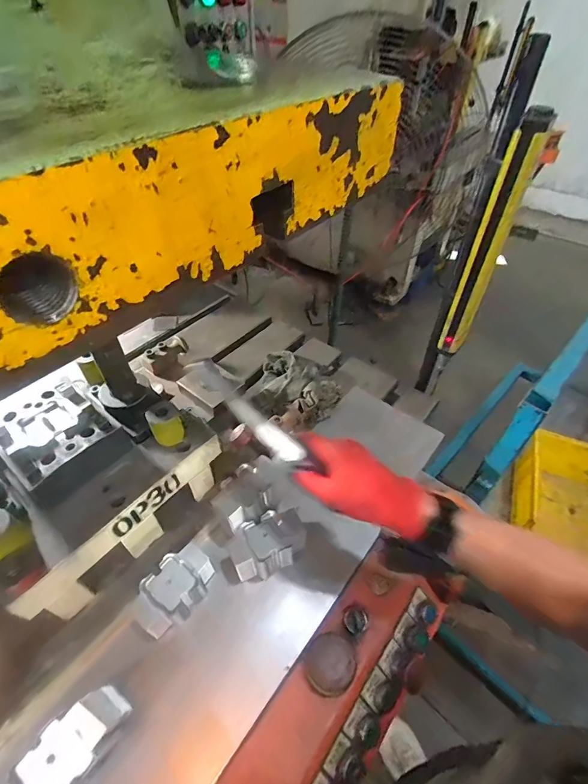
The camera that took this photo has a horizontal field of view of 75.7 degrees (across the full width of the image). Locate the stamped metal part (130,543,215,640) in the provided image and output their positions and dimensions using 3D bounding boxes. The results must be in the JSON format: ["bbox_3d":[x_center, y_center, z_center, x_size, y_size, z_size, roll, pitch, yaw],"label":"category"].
[{"bbox_3d":[-0.157,0.261,0.502,0.062,0.053,0.107,34,55,28],"label":"stamped metal part"}]

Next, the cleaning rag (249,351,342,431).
[{"bbox_3d":[0.003,-0.018,0.759,0.172,0.072,0.196,-23,50,-20],"label":"cleaning rag"}]

